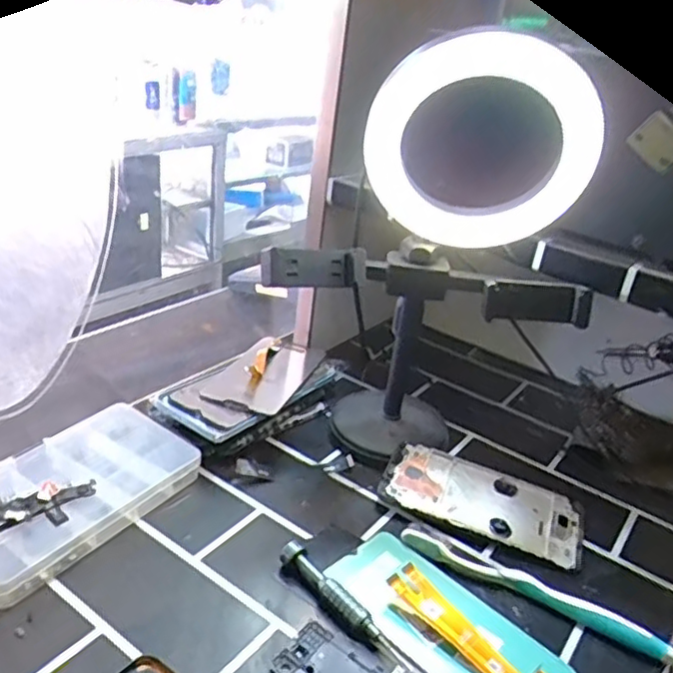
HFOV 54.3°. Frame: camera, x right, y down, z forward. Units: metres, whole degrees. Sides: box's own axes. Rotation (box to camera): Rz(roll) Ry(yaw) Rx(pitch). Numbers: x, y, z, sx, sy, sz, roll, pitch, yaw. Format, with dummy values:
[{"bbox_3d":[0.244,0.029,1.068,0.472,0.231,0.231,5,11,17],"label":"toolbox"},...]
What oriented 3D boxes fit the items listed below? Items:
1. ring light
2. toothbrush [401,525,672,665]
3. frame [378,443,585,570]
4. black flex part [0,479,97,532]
[{"bbox_3d":[0.098,-0.133,0.452,0.157,0.141,0.027,11,26,8],"label":"ring light"},{"bbox_3d":[0.132,0.169,0.443,0.184,0.010,0.028,22,31,27],"label":"toothbrush"},{"bbox_3d":[0.115,0.128,0.516,0.154,0.006,0.073,19,39,14],"label":"frame"},{"bbox_3d":[-0.199,0.112,0.433,0.077,0.009,0.031,-5,37,-28],"label":"black flex part"}]

